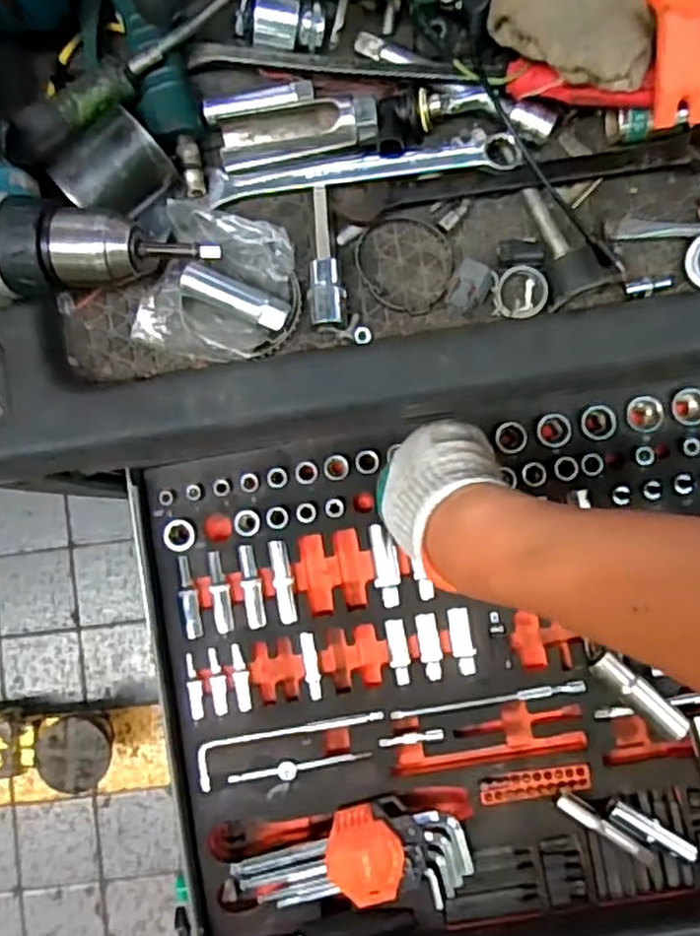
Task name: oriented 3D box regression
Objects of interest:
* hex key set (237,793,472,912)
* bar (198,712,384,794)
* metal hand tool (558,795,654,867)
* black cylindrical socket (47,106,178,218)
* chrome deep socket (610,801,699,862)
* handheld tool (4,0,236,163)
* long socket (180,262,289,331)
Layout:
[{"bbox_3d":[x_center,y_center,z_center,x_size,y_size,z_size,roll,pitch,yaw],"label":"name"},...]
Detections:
[{"bbox_3d":[0.002,0.293,0.551,0.172,0.025,0.073,-5,87,3],"label":"hex key set"},{"bbox_3d":[-0.046,0.216,0.574,0.149,0.015,0.035,-15,87,2],"label":"bar"},{"bbox_3d":[0.190,0.269,0.542,0.079,0.009,0.012,33,89,4],"label":"metal hand tool"},{"bbox_3d":[-0.135,-0.169,0.421,0.045,0.037,0.057,42,90,4],"label":"black cylindrical socket"},{"bbox_3d":[0.224,0.270,0.541,0.064,0.016,0.016,30,89,4],"label":"chrome deep socket"},{"bbox_3d":[-0.111,-0.234,0.409,0.191,0.027,0.019,-38,86,1],"label":"handheld tool"},{"bbox_3d":[-0.068,-0.102,0.433,0.066,0.015,0.019,26,89,4],"label":"long socket"}]

